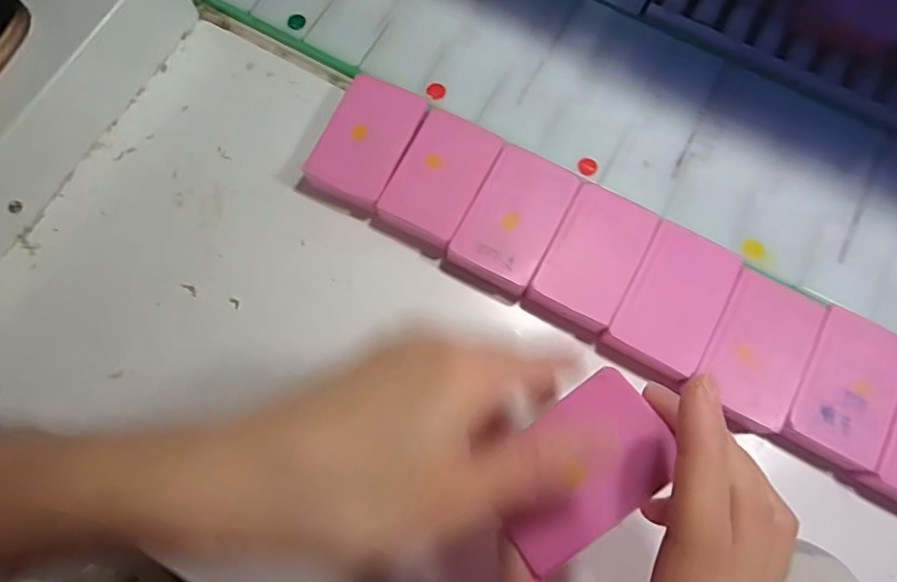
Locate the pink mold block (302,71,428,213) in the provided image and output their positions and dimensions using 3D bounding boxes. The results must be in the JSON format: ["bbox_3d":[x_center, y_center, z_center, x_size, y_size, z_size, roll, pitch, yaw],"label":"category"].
[{"bbox_3d":[-0.045,-0.080,0.296,0.044,0.016,0.071,23,77,5],"label":"pink mold block"}]

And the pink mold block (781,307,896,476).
[{"bbox_3d":[0.191,0.048,0.260,0.045,0.013,0.069,27,77,6],"label":"pink mold block"}]

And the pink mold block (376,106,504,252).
[{"bbox_3d":[-0.004,-0.060,0.289,0.043,0.014,0.071,26,77,6],"label":"pink mold block"}]

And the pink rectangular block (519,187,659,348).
[{"bbox_3d":[0.073,-0.016,0.277,0.043,0.012,0.073,27,77,6],"label":"pink rectangular block"}]

